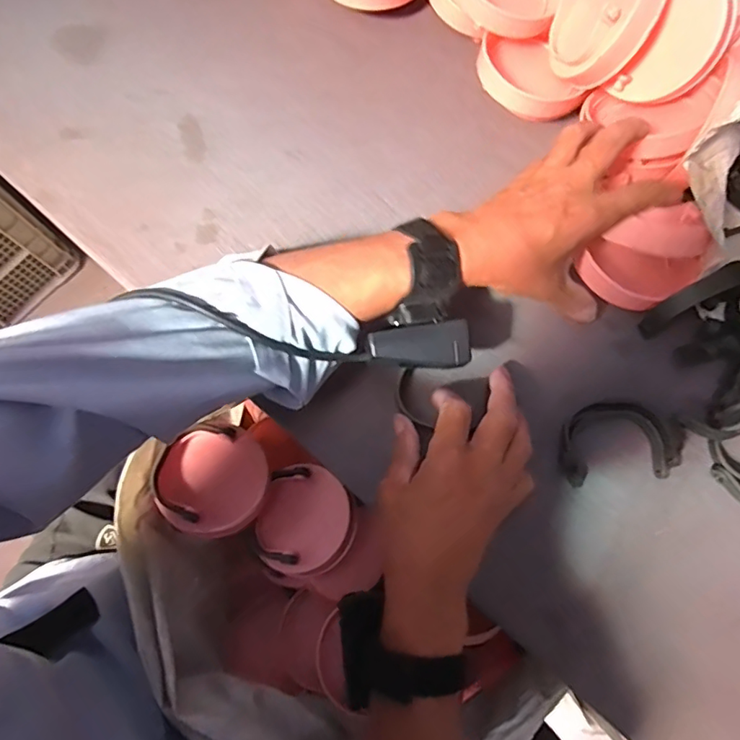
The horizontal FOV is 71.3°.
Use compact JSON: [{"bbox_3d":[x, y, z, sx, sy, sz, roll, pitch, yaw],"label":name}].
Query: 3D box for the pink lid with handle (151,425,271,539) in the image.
[{"bbox_3d":[-0.133,0.094,0.441,0.089,0.028,0.089,2,70,-6],"label":"pink lid with handle"}]

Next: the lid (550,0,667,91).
[{"bbox_3d":[0.178,-0.274,0.394,0.030,0.086,0.098,12,103,-29],"label":"lid"}]

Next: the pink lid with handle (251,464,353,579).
[{"bbox_3d":[-0.057,0.131,0.452,0.081,0.018,0.090,18,76,5],"label":"pink lid with handle"}]

